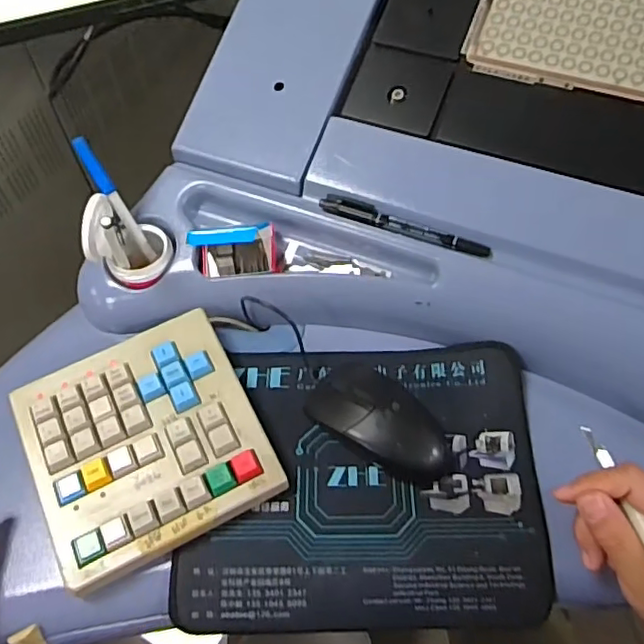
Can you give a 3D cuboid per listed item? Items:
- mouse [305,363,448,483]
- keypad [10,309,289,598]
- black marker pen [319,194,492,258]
[{"bbox_3d":[0.040,0.072,0.436,0.111,0.031,0.056,35,63,22],"label":"mouse"},{"bbox_3d":[-0.127,0.083,0.429,0.154,0.027,0.156,-24,59,-14],"label":"keypad"},{"bbox_3d":[0.064,-0.075,0.470,0.137,0.010,0.016,21,59,15],"label":"black marker pen"}]

